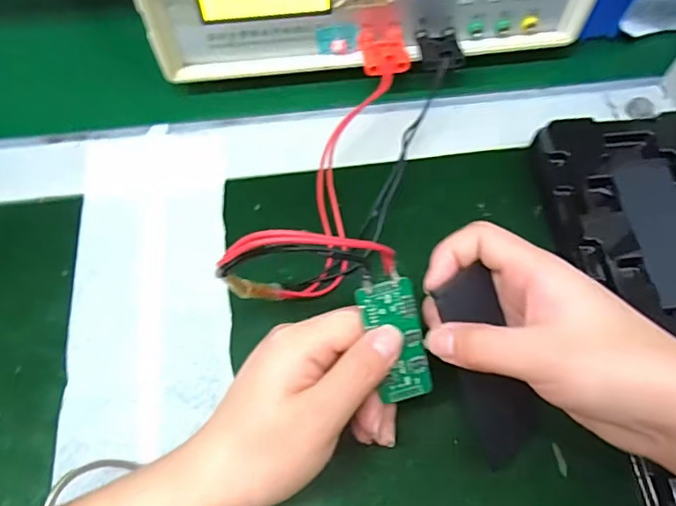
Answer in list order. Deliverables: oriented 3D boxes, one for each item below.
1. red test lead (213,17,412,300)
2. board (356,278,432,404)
[{"bbox_3d":[0.005,-0.072,0.309,0.079,0.086,0.199,8,64,2],"label":"red test lead"},{"bbox_3d":[0.027,0.040,0.241,0.024,0.004,0.055,-15,100,-8],"label":"board"}]

